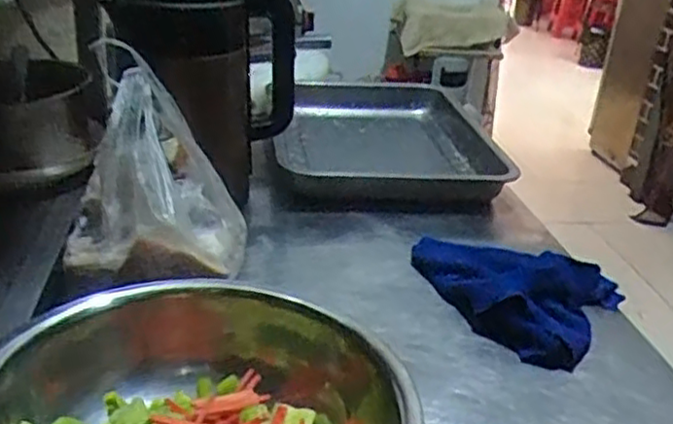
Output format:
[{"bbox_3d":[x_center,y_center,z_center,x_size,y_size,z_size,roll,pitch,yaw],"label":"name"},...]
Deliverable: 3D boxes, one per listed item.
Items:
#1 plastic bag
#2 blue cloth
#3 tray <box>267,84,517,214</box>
[{"bbox_3d":[-0.153,-0.052,0.617,0.148,0.140,0.212,0,26,-10],"label":"plastic bag"},{"bbox_3d":[0.148,0.065,0.666,0.187,0.051,0.157,17,26,29],"label":"blue cloth"},{"bbox_3d":[0.067,-0.099,0.997,0.284,0.065,0.435,4,22,-1],"label":"tray"}]

